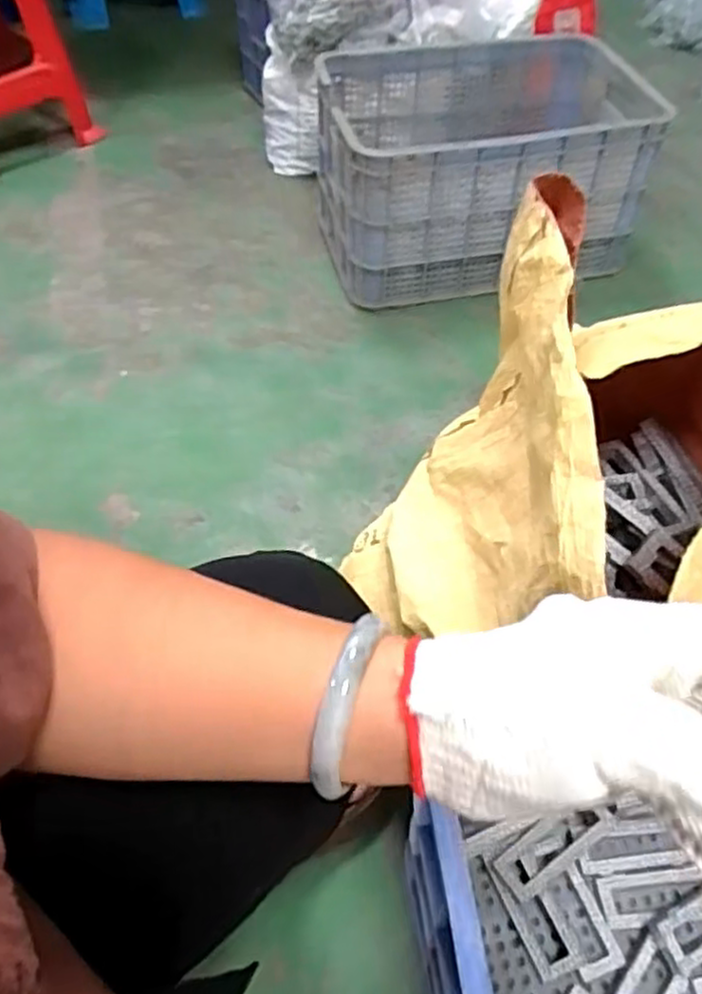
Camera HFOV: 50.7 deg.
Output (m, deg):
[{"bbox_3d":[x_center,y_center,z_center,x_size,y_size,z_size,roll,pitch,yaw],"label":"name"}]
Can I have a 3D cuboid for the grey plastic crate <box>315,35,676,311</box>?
[{"bbox_3d":[0.224,-0.570,1.300,0.537,0.272,0.380,-6,50,-4],"label":"grey plastic crate"}]

